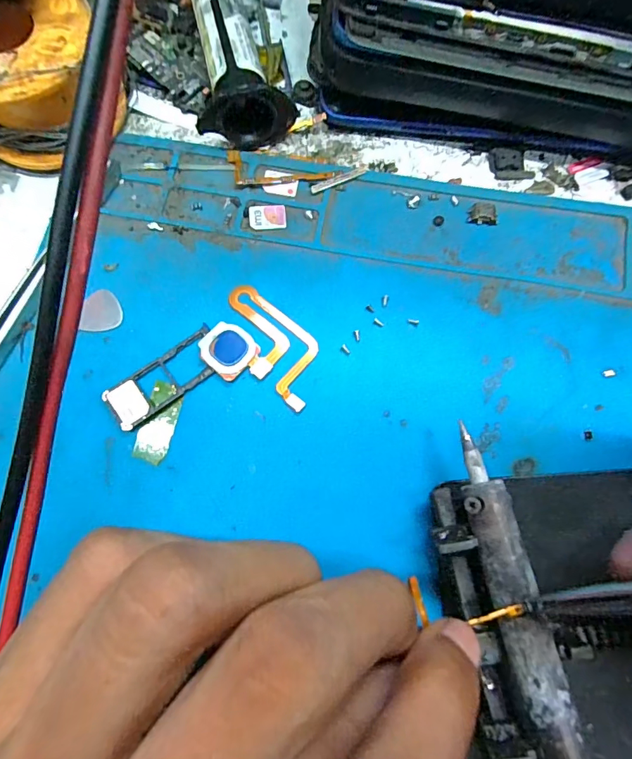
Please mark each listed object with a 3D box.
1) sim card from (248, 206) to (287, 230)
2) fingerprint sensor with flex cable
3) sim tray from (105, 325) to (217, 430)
[{"bbox_3d":[-0.017,-0.056,0.150,0.012,0.004,0.009,-5,80,-4],"label":"sim card"},{"bbox_3d":[-0.016,-0.011,0.138,0.036,0.004,0.030,24,78,6],"label":"fingerprint sensor with flex cable"},{"bbox_3d":[-0.046,-0.001,0.134,0.037,0.004,0.015,-37,79,-8],"label":"sim tray"}]

